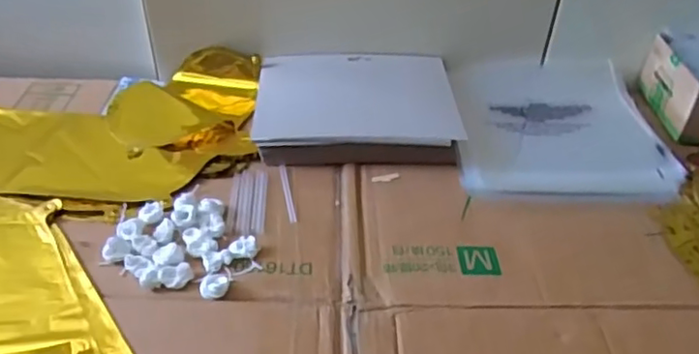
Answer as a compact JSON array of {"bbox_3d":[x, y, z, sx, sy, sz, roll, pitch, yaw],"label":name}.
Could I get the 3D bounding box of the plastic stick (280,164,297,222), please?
[{"bbox_3d":[-0.057,0.015,0.573,0.007,0.004,0.075,-6,41,-11],"label":"plastic stick"}]

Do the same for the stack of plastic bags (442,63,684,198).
[{"bbox_3d":[0.222,-0.065,0.670,0.210,0.023,0.234,3,40,0],"label":"stack of plastic bags"}]

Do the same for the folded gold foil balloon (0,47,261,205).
[{"bbox_3d":[-0.307,-0.065,0.645,0.422,0.038,0.250,4,40,1],"label":"folded gold foil balloon"}]

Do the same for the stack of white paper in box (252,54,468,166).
[{"bbox_3d":[0.007,-0.079,0.661,0.202,0.028,0.168,0,40,-4],"label":"stack of white paper in box"}]

